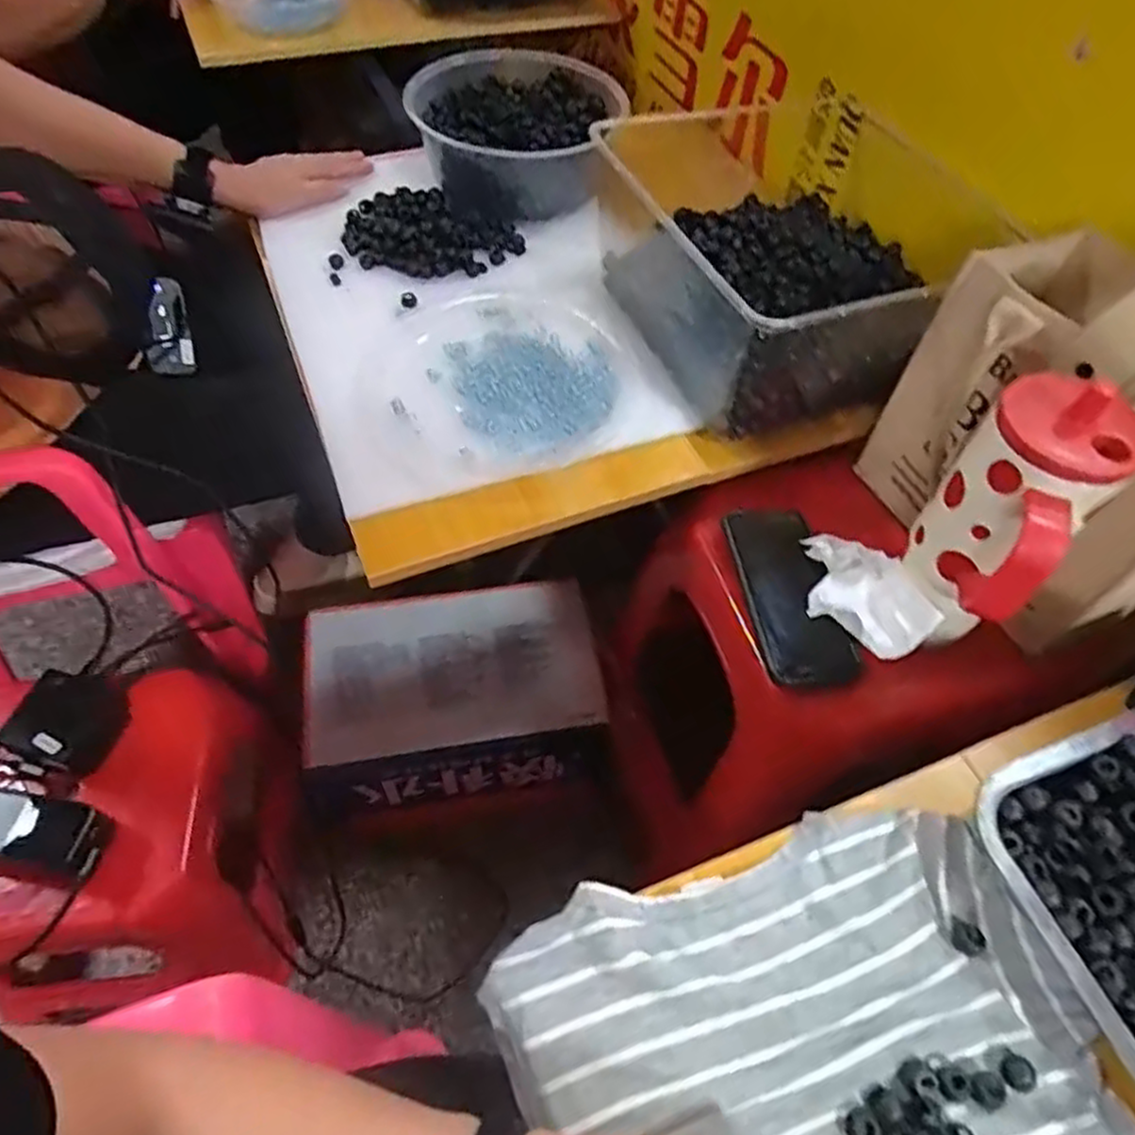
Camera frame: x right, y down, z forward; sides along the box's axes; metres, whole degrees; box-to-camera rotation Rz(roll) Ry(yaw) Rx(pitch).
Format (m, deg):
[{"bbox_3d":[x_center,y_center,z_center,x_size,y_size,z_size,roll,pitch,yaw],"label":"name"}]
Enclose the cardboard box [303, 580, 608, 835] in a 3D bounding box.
[{"bbox_3d":[-0.138,0.172,0.927,0.338,0.190,0.216,-10,57,-10],"label":"cardboard box"}]

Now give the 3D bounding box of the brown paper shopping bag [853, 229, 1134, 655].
[{"bbox_3d":[0.361,-0.106,0.554,0.133,0.269,0.240,-7,56,-8],"label":"brown paper shopping bag"}]

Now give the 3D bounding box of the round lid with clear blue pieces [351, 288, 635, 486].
[{"bbox_3d":[-0.061,-0.174,0.677,0.248,0.015,0.217,-22,60,-17],"label":"round lid with clear blue pieces"}]

